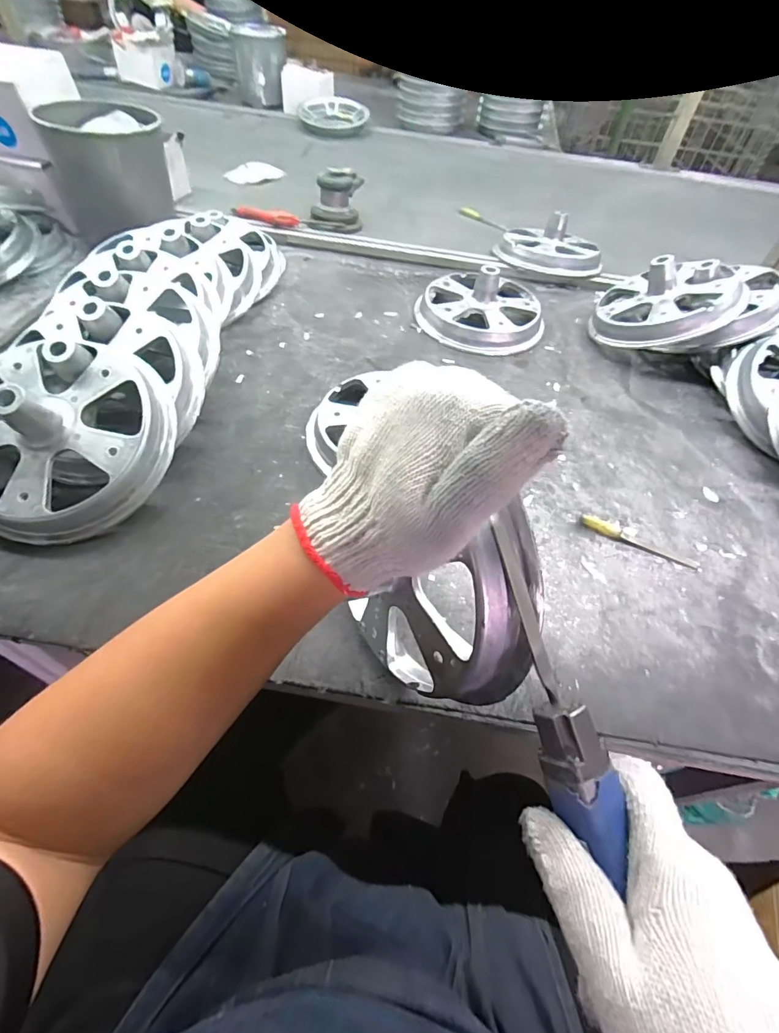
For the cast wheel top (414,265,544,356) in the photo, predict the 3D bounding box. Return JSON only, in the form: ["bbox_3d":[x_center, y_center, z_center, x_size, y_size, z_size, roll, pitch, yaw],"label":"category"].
[{"bbox_3d":[0.149,-0.345,0.719,0.205,0.067,0.189,21,53,11],"label":"cast wheel top"}]

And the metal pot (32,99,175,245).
[{"bbox_3d":[-0.463,-0.577,0.748,0.180,0.141,0.170,-24,58,-22],"label":"metal pot"}]

